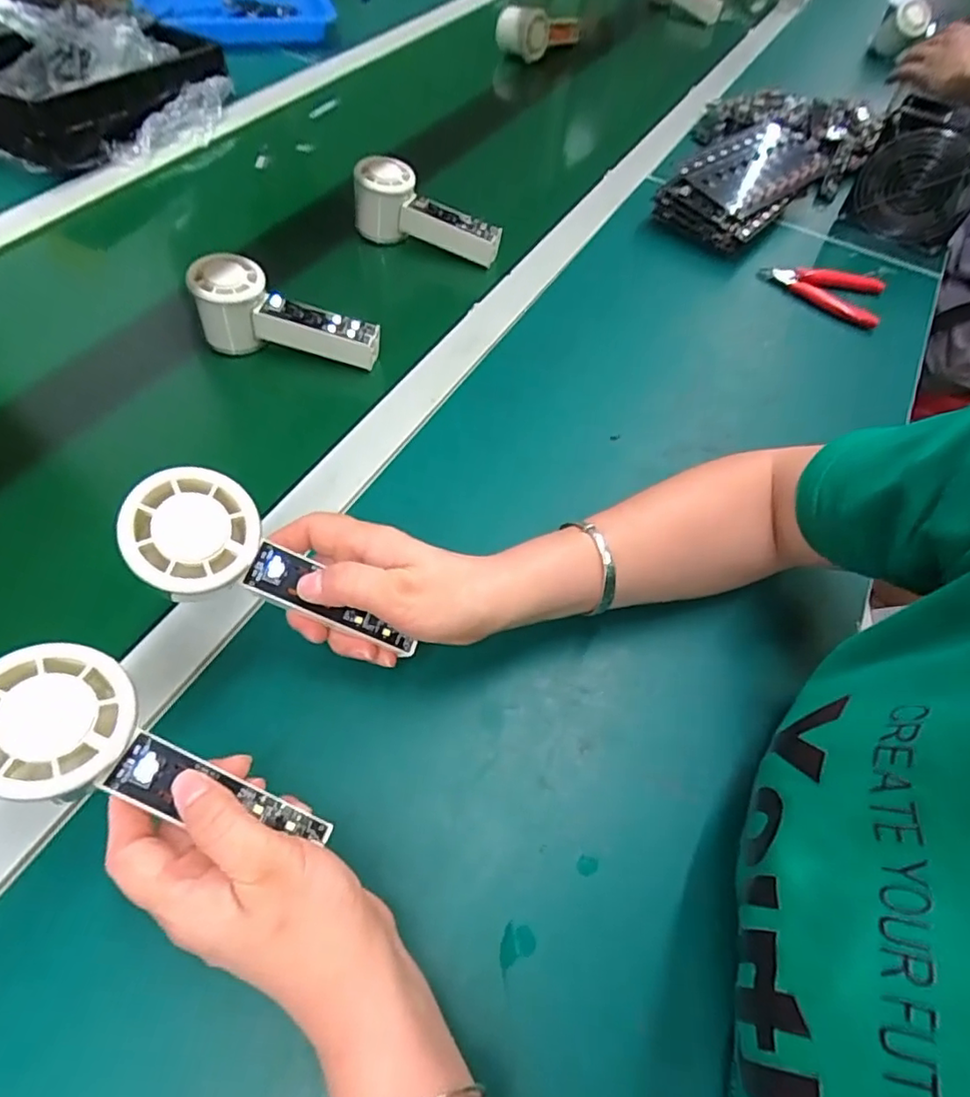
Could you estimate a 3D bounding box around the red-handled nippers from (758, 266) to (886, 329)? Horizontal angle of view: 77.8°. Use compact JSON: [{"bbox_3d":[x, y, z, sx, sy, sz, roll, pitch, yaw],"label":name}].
[{"bbox_3d":[0.347,-0.272,0.619,0.119,0.008,0.083,24,59,11],"label":"red-handled nippers"}]

